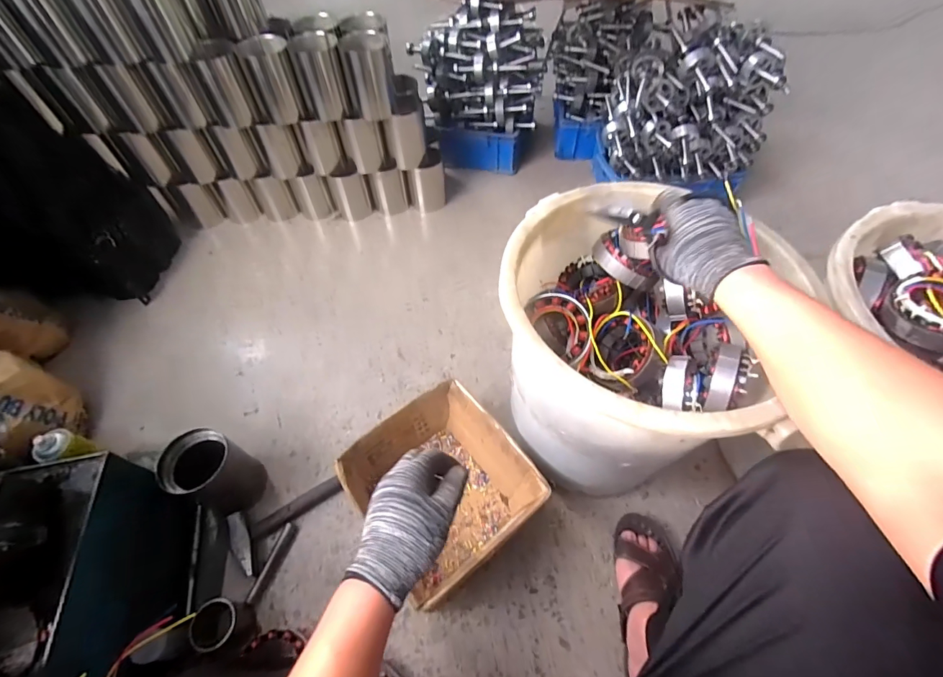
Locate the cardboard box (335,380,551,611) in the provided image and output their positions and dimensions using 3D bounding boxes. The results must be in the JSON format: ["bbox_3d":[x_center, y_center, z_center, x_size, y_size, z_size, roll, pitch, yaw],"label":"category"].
[{"bbox_3d":[-0.056,0.284,0.809,0.285,0.146,0.299,-35,63,-20],"label":"cardboard box"}]

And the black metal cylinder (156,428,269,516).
[{"bbox_3d":[-0.493,0.267,0.817,0.128,0.170,0.122,0,57,1],"label":"black metal cylinder"}]

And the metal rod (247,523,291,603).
[{"bbox_3d":[-0.382,0.423,0.795,0.013,0.012,0.137,16,59,11],"label":"metal rod"}]

